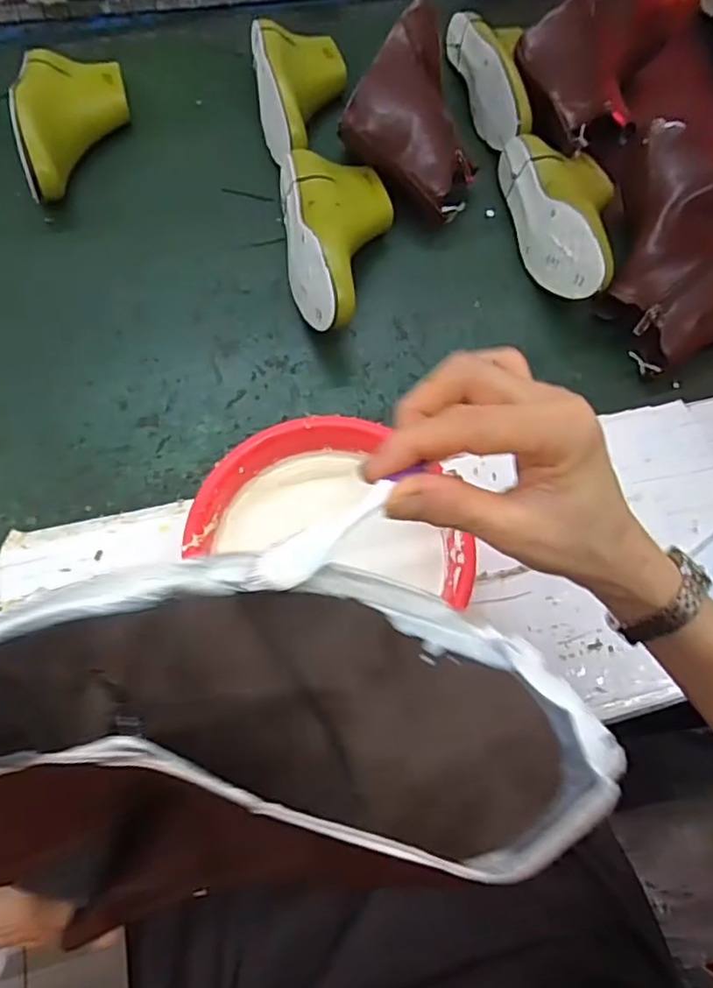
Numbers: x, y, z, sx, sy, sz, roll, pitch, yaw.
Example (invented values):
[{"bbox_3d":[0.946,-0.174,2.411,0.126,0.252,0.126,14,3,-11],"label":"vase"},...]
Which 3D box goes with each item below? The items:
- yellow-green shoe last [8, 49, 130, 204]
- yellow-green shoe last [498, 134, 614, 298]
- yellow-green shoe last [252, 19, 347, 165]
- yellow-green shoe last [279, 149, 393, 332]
[{"bbox_3d":[-0.314,-0.415,0.683,0.104,0.076,0.229,-10,66,-7],"label":"yellow-green shoe last"},{"bbox_3d":[0.236,-0.302,0.654,0.113,0.071,0.233,-6,64,-3],"label":"yellow-green shoe last"},{"bbox_3d":[-0.061,-0.475,0.716,0.109,0.073,0.239,-6,65,-6],"label":"yellow-green shoe last"},{"bbox_3d":[-0.013,-0.263,0.616,0.116,0.072,0.238,-6,65,-6],"label":"yellow-green shoe last"}]

